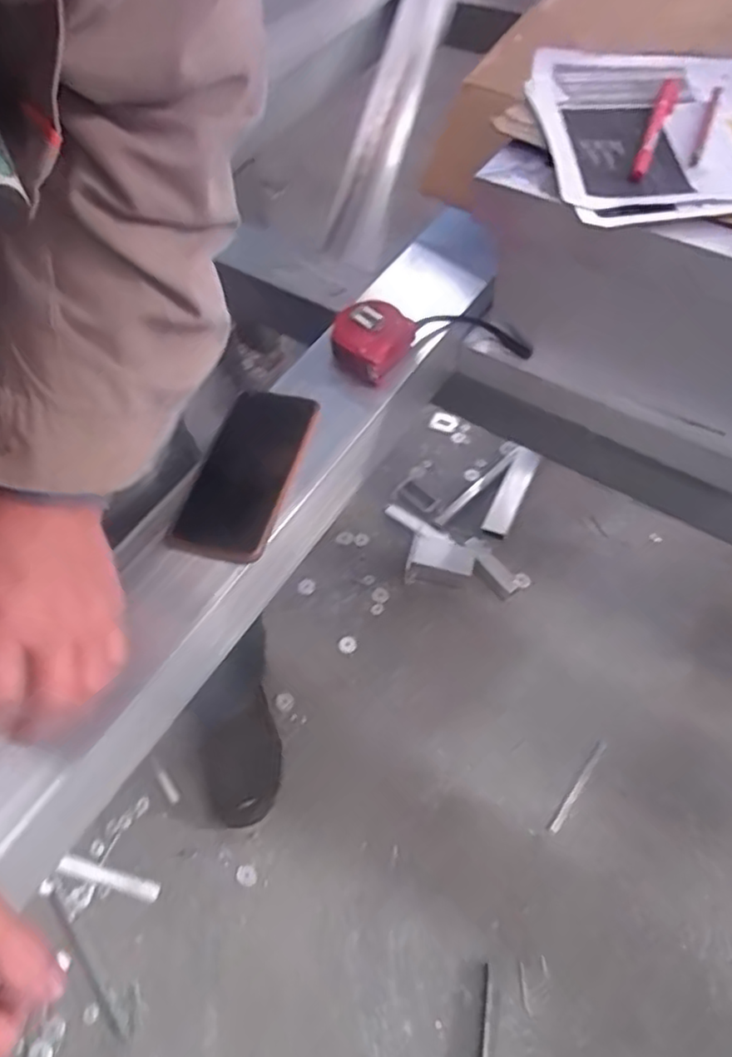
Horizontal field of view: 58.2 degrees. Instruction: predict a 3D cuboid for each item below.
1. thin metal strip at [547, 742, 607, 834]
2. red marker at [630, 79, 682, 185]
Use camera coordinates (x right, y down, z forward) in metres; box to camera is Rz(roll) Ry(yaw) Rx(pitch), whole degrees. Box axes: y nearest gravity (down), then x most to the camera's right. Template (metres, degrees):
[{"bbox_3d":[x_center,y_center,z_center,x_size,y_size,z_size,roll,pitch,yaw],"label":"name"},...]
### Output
[{"bbox_3d":[0.298,0.362,0.924,0.012,0.007,0.150,32,65,22],"label":"thin metal strip"},{"bbox_3d":[0.225,-0.311,0.509,0.016,0.009,0.151,18,61,15],"label":"red marker"}]

